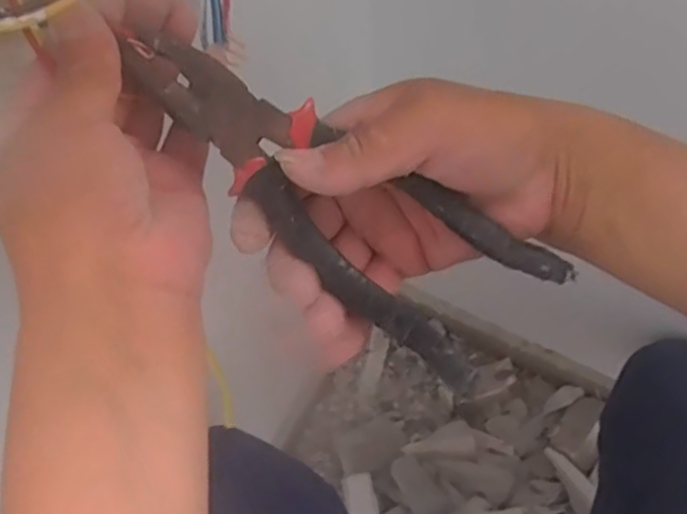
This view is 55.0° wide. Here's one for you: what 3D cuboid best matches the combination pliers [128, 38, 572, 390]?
[{"bbox_3d":[-0.009,-0.020,0.283,0.195,0.023,0.065,32,94,-3],"label":"combination pliers"}]

